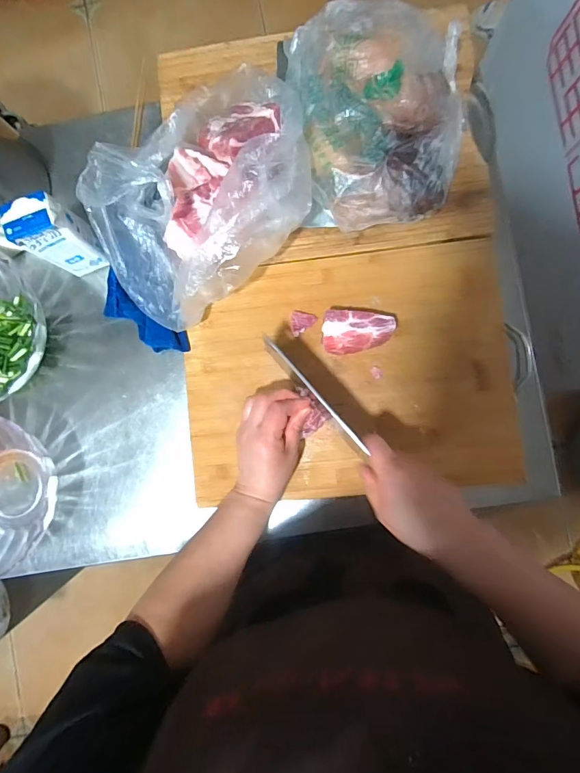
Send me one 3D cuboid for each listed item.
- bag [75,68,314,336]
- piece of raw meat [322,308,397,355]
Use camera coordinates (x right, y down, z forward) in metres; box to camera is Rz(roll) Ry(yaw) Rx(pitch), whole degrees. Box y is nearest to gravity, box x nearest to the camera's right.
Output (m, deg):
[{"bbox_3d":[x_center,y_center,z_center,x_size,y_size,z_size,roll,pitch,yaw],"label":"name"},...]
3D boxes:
[{"bbox_3d":[-0.094,-0.213,0.463,0.283,0.112,0.197,-43,86,0],"label":"bag"},{"bbox_3d":[0.079,-0.061,0.480,0.079,0.033,0.047,6,87,4],"label":"piece of raw meat"}]

